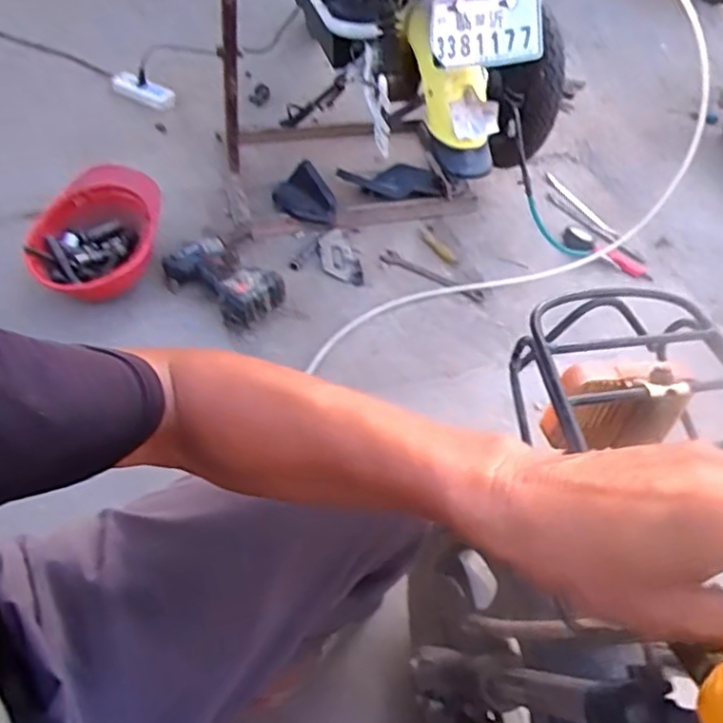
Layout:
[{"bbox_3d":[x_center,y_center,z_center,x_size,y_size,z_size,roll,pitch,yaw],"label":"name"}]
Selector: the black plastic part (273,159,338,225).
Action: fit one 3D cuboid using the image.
[{"bbox_3d":[-0.135,-0.382,1.505,0.123,0.047,0.187,-15,54,-20],"label":"black plastic part"}]

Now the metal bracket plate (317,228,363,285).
[{"bbox_3d":[-0.050,-0.233,1.456,0.079,0.014,0.161,-6,52,-13],"label":"metal bracket plate"}]

